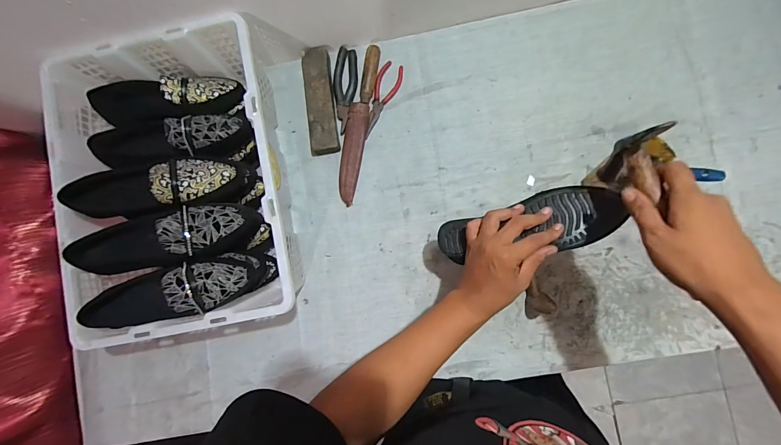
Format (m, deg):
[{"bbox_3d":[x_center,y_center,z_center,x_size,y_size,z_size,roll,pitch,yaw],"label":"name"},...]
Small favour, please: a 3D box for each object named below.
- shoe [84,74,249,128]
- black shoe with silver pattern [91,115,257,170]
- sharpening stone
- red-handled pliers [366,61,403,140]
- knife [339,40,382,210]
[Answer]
[{"bbox_3d":[-0.407,-0.218,0.640,0.236,0.086,0.087,-1,85,5],"label":"shoe"},{"bbox_3d":[-0.382,-0.144,0.625,0.259,0.094,0.101,-3,85,5],"label":"black shoe with silver pattern"},{"bbox_3d":[-0.136,-0.231,0.677,0.054,0.035,0.205,-7,85,4],"label":"sharpening stone"},{"bbox_3d":[-0.017,-0.238,0.686,0.044,0.009,0.154,19,87,6],"label":"red-handled pliers"},{"bbox_3d":[-0.065,-0.187,0.677,0.040,0.029,0.299,10,86,6],"label":"knife"}]

